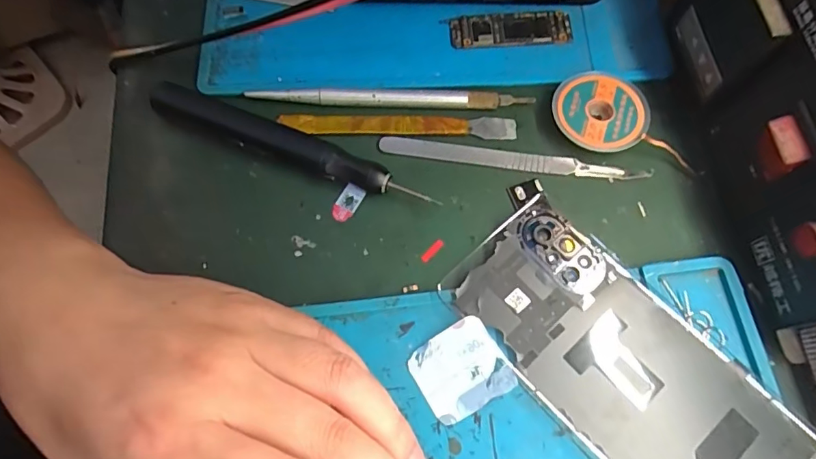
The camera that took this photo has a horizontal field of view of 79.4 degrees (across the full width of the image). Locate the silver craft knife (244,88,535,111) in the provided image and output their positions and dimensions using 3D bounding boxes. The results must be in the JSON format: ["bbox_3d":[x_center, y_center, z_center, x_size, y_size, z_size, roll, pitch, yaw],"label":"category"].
[{"bbox_3d":[-0.009,-0.065,0.244,0.139,0.007,0.008,2,71,2],"label":"silver craft knife"}]

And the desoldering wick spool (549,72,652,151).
[{"bbox_3d":[0.093,-0.057,0.239,0.045,0.011,0.042,0,70,1],"label":"desoldering wick spool"}]

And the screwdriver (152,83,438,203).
[{"bbox_3d":[-0.056,-0.040,0.235,0.142,0.016,0.014,23,73,9],"label":"screwdriver"}]

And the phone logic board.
[{"bbox_3d":[0.053,-0.104,0.256,0.063,0.005,0.018,-3,70,0],"label":"phone logic board"}]

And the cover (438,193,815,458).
[{"bbox_3d":[0.090,0.058,0.202,0.068,0.007,0.153,-40,73,-12],"label":"cover"}]

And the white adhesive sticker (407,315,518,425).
[{"bbox_3d":[0.021,0.058,0.202,0.035,0.006,0.033,-29,72,-8],"label":"white adhesive sticker"}]

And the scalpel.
[{"bbox_3d":[0.050,-0.033,0.238,0.126,0.006,0.010,8,71,4],"label":"scalpel"}]

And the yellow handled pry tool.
[{"bbox_3d":[-0.005,-0.052,0.244,0.115,0.006,0.012,2,71,2],"label":"yellow handled pry tool"}]

